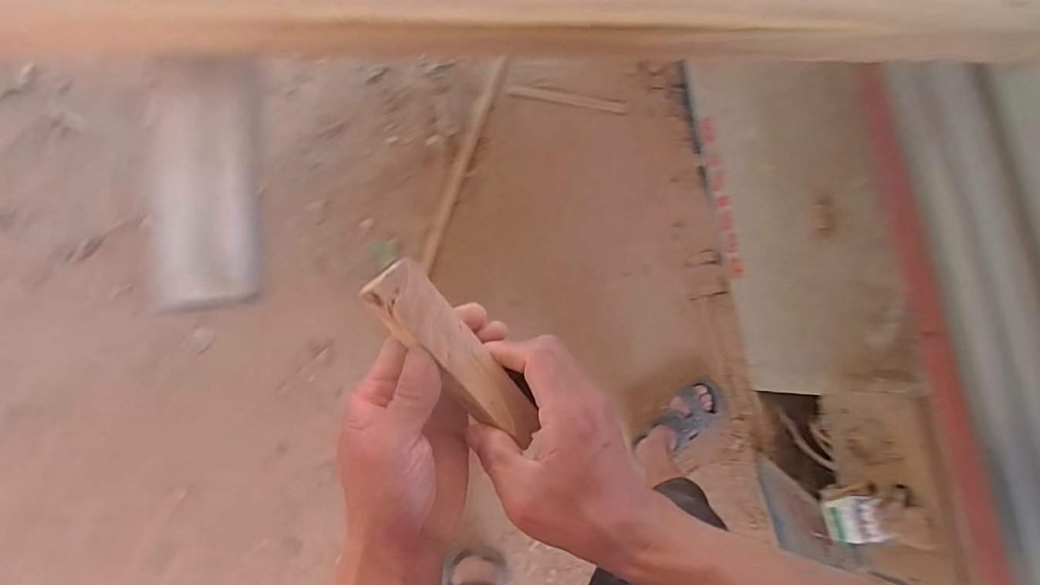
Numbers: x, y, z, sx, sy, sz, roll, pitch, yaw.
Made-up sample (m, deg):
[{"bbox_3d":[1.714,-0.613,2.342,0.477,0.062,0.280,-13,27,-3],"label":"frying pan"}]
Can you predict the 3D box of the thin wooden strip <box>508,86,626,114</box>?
[{"bbox_3d":[0.134,-0.539,1.380,0.328,0.005,0.030,8,100,-1],"label":"thin wooden strip"}]

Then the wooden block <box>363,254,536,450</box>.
[{"bbox_3d":[-0.039,0.039,0.306,0.035,0.025,0.134,-41,104,-7],"label":"wooden block"}]

